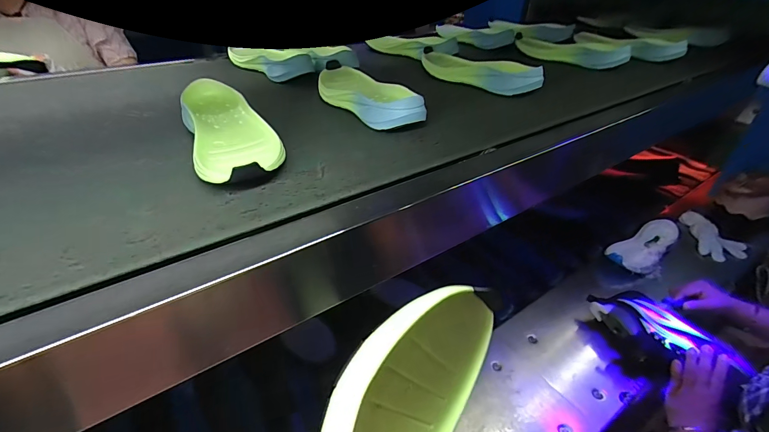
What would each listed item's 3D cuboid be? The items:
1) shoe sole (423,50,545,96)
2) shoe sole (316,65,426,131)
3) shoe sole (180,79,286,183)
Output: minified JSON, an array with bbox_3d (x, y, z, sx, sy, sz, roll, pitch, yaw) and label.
[{"bbox_3d":[0.179,-0.312,0.757,0.069,0.046,0.299,-24,45,-32],"label":"shoe sole"},{"bbox_3d":[-0.034,-0.216,0.624,0.101,0.042,0.264,-23,45,-28],"label":"shoe sole"},{"bbox_3d":[-0.206,-0.115,0.487,0.101,0.043,0.271,-17,42,-23],"label":"shoe sole"}]

